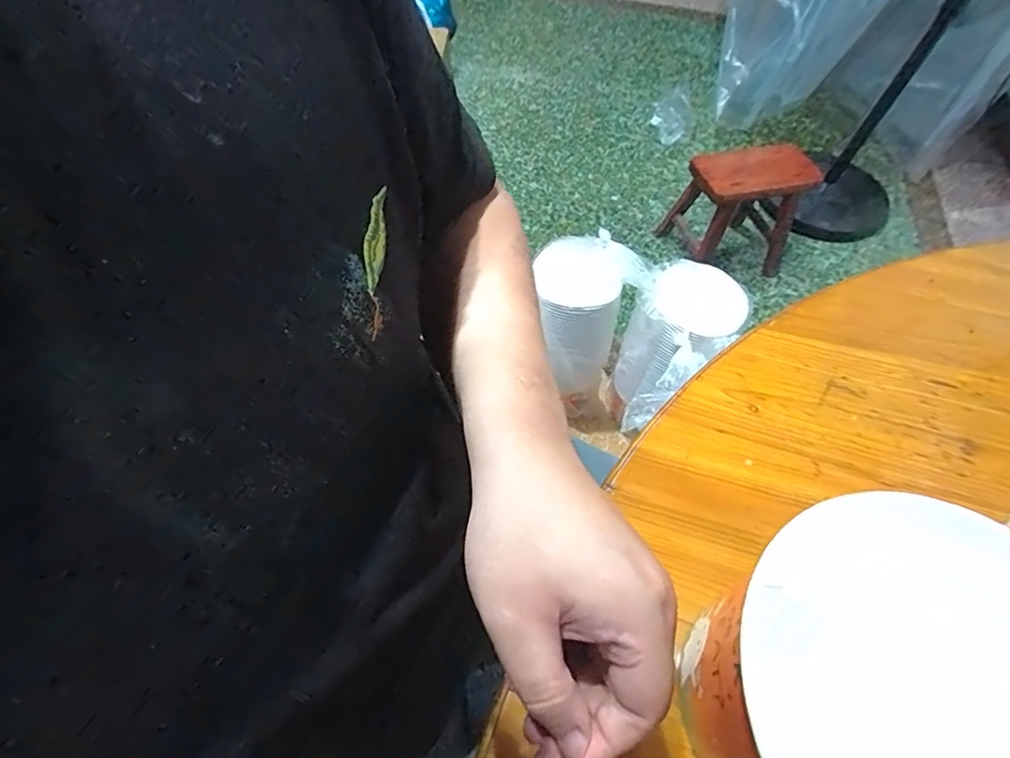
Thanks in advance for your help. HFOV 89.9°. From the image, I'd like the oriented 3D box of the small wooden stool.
[{"bbox_3d":[0.661,-0.478,1.426,0.342,0.292,0.217,-5,56,-2],"label":"small wooden stool"}]

